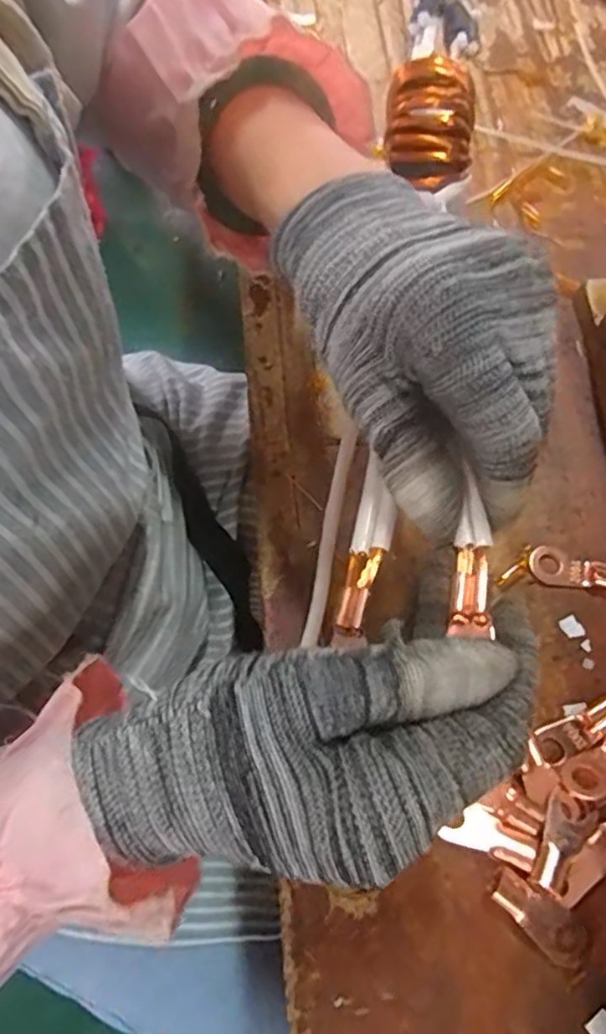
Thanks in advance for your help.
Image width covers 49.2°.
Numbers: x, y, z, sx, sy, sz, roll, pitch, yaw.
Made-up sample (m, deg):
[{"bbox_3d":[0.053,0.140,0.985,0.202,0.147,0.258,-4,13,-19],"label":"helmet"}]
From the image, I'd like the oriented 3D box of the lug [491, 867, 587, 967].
[{"bbox_3d":[0.088,0.148,0.244,0.038,0.008,0.016,39,72,16],"label":"lug"}]

